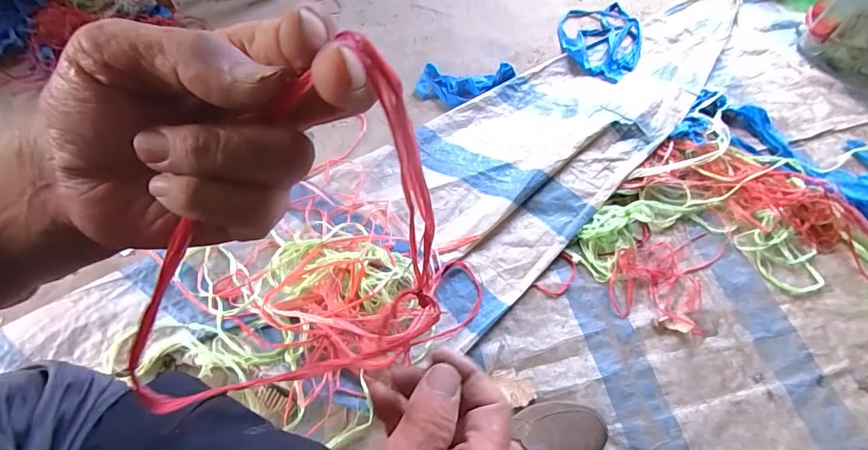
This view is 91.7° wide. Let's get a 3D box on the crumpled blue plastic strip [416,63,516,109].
[{"bbox_3d":[0.082,-0.374,1.128,0.261,0.046,0.160,4,58,3],"label":"crumpled blue plastic strip"}]

